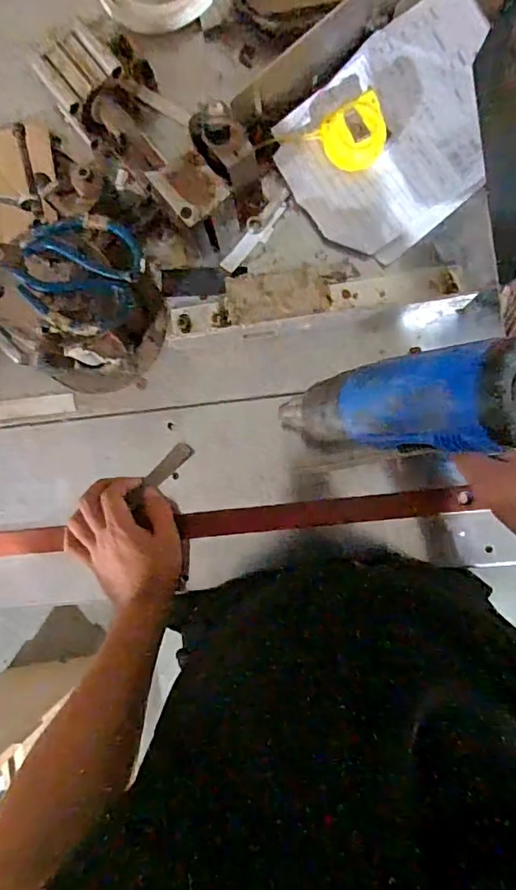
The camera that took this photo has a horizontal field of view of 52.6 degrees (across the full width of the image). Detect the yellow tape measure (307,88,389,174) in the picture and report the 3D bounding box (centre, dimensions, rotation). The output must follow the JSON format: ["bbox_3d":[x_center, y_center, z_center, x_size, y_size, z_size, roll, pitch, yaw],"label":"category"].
[{"bbox_3d":[0.106,-0.350,0.595,0.082,0.038,0.063,-26,86,3],"label":"yellow tape measure"}]

